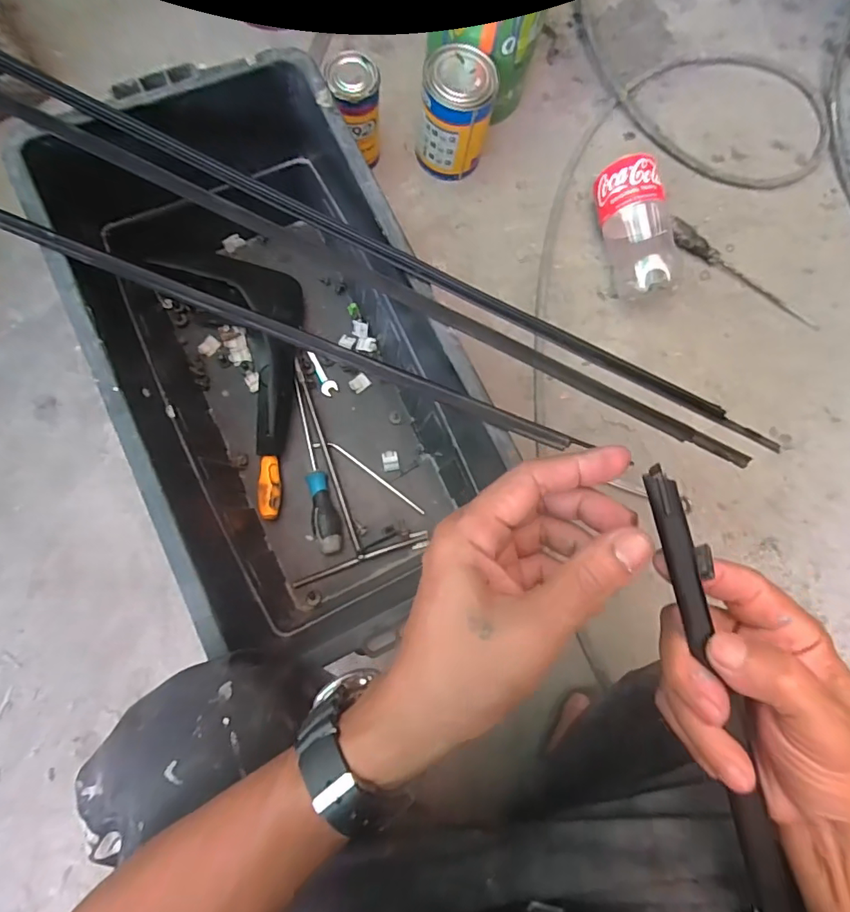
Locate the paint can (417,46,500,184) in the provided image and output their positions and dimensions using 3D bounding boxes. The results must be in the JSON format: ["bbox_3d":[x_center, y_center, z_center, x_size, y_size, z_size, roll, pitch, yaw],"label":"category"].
[{"bbox_3d":[0.043,-0.493,0.723,0.099,0.143,0.097,1,78,-5],"label":"paint can"}]

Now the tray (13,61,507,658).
[{"bbox_3d":[-0.158,-0.107,0.568,0.305,0.239,0.548,-25,84,-8],"label":"tray"}]

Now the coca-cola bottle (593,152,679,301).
[{"bbox_3d":[0.323,-0.340,0.737,0.083,0.082,0.203,-16,96,-6],"label":"coca-cola bottle"}]

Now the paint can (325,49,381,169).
[{"bbox_3d":[-0.093,-0.477,0.691,0.070,0.148,0.068,1,78,-5],"label":"paint can"}]

